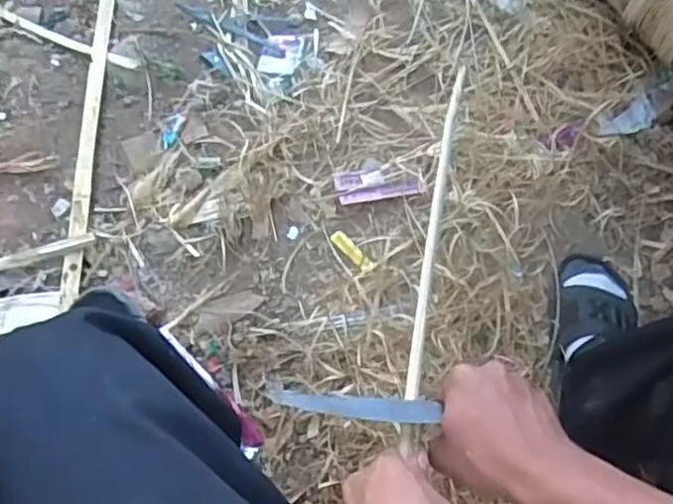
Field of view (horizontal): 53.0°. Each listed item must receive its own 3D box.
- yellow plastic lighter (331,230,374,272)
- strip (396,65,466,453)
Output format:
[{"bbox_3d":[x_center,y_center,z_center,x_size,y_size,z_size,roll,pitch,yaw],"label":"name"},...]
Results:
[{"bbox_3d":[0.021,-0.001,0.917,0.019,0.005,0.073,-40,76,-15],"label":"yellow plastic lighter"},{"bbox_3d":[0.089,-0.030,0.596,0.014,0.014,0.434,13,50,3],"label":"strip"}]

